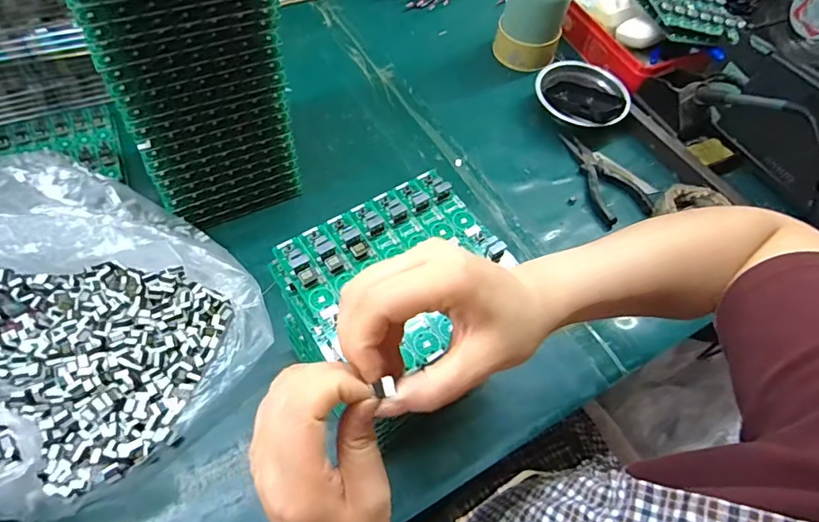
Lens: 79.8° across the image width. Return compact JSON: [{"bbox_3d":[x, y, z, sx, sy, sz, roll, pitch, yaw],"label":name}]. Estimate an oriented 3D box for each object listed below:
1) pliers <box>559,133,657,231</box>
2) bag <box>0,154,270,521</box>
[{"bbox_3d":[0.249,-0.113,0.642,0.070,0.015,0.149,-17,60,-14],"label":"pliers"},{"bbox_3d":[-0.320,0.016,0.420,0.275,0.178,0.318,-35,66,-23],"label":"bag"}]

